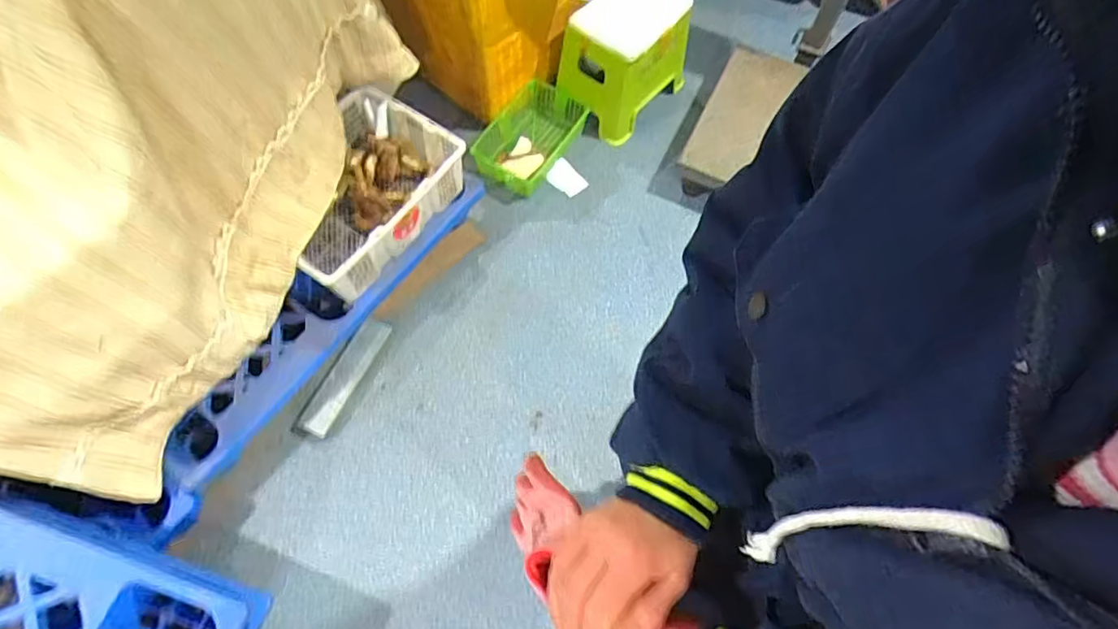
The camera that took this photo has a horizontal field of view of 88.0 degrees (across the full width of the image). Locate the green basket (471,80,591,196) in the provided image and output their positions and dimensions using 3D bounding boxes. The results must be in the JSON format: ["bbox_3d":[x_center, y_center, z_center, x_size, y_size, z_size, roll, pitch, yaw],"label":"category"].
[{"bbox_3d":[-0.085,-0.502,1.650,0.208,0.101,0.324,32,68,13],"label":"green basket"}]

